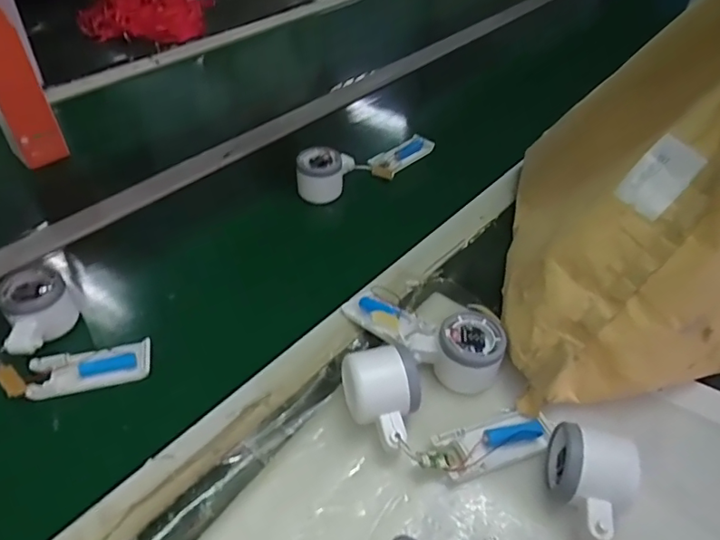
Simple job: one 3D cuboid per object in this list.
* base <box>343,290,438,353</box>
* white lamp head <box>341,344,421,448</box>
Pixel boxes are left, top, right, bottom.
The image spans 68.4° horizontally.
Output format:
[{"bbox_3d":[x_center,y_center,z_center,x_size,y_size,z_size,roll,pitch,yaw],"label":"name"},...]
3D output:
[{"bbox_3d":[0.028,0.049,0.514,0.039,0.015,0.117,-30,36,-29],"label":"base"},{"bbox_3d":[0.019,0.107,0.435,0.056,0.059,0.072,-7,45,-9],"label":"white lamp head"}]

